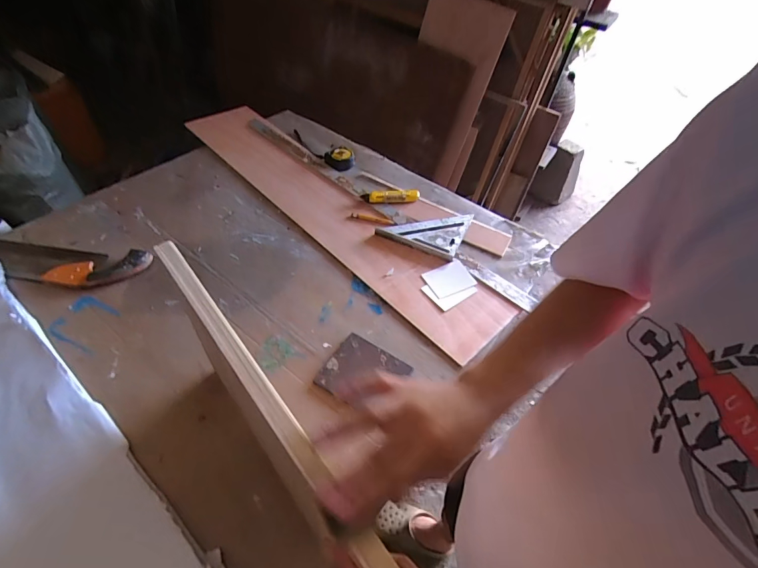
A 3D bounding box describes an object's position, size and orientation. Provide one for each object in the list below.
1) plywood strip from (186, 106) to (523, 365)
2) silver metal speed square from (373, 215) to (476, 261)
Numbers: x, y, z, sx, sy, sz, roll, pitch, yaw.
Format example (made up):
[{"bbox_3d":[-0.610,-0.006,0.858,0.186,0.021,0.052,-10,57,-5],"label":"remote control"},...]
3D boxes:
[{"bbox_3d":[-0.131,-0.197,0.941,0.182,0.011,0.982,-34,61,-29],"label":"plywood strip"},{"bbox_3d":[0.110,-0.134,0.912,0.175,0.012,0.170,23,51,13],"label":"silver metal speed square"}]

